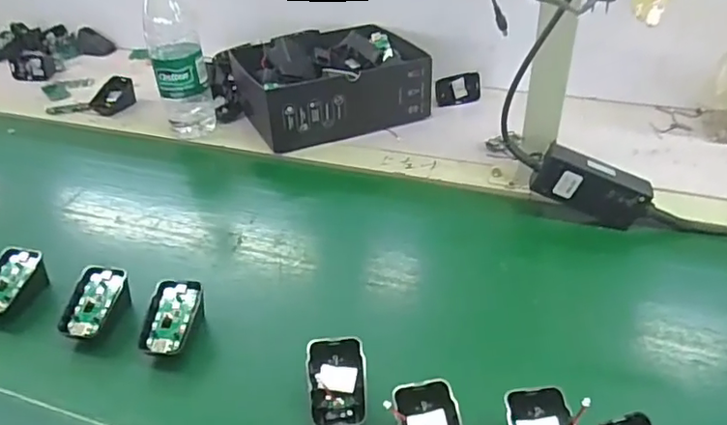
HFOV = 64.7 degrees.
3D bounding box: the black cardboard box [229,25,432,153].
[{"bbox_3d":[-0.042,-0.188,0.835,0.257,0.097,0.185,-17,39,-19],"label":"black cardboard box"}]

